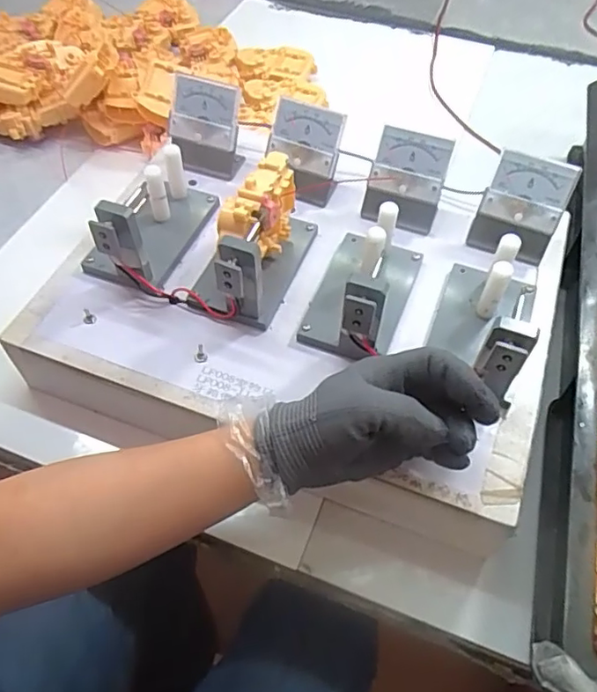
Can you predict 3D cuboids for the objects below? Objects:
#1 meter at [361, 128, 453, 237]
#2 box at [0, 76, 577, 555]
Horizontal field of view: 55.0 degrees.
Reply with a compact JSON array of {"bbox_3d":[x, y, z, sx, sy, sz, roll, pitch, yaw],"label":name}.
[{"bbox_3d":[0.092,-0.141,0.497,0.064,0.071,0.047,13,55,9],"label":"meter"},{"bbox_3d":[0.003,-0.061,0.457,0.376,0.133,0.288,19,56,12],"label":"box"}]

